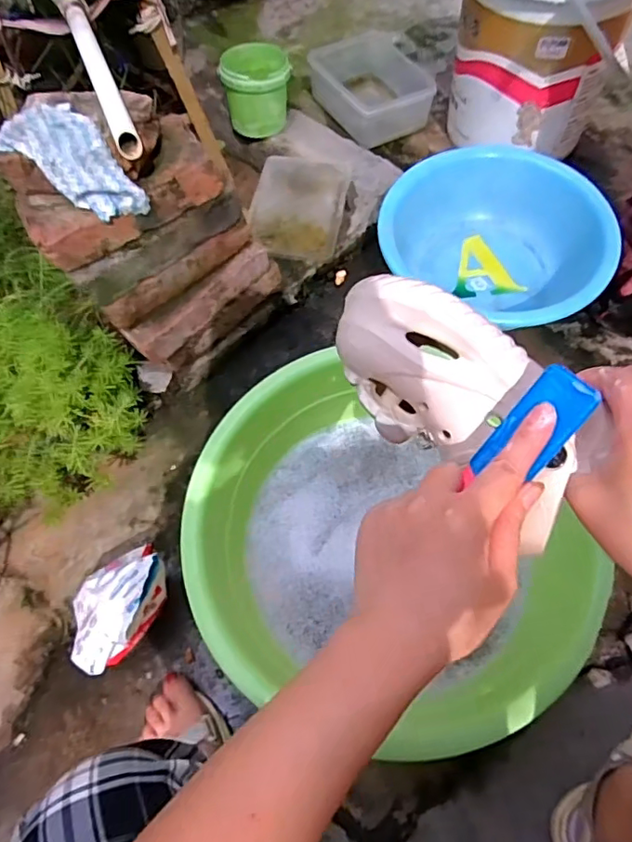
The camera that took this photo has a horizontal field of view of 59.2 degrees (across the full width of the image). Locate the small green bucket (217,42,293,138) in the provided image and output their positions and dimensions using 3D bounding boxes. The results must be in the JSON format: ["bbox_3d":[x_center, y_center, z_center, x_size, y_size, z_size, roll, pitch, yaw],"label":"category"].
[{"bbox_3d":[-0.106,-0.606,1.024,0.120,0.115,0.120,-1,62,2],"label":"small green bucket"}]

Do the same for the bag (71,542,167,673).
[{"bbox_3d":[-0.238,0.225,0.680,0.100,0.127,0.149,26,67,16],"label":"bag"}]

